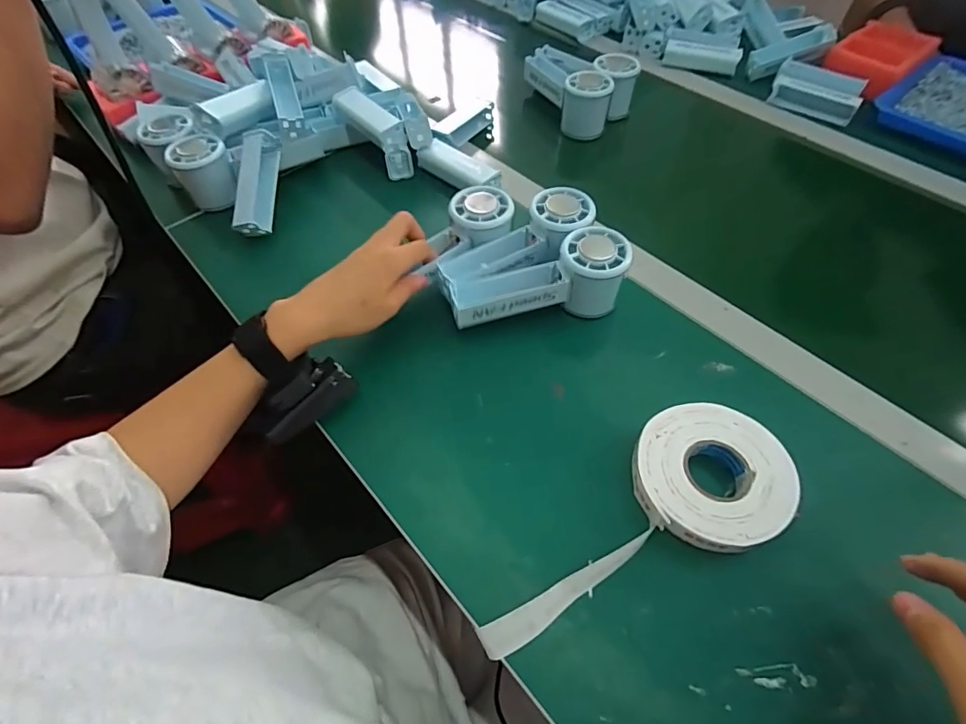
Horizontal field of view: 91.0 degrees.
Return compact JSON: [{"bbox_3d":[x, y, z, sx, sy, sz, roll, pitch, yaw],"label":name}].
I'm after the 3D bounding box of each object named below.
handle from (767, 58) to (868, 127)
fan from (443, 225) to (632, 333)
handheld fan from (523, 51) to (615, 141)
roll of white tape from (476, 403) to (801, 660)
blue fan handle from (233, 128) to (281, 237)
[{"bbox_3d":[0.432,-0.351,0.615,0.105,0.021,0.080,30,79,18],"label":"handle"},{"bbox_3d":[0.046,-0.072,0.404,0.147,0.058,0.053,-6,56,-8],"label":"fan"},{"bbox_3d":[0.105,-0.351,0.605,0.059,0.062,0.158,-14,57,-13],"label":"handheld fan"},{"bbox_3d":[0.096,0.094,0.309,0.227,0.021,0.096,-17,61,-12],"label":"roll of white tape"},{"bbox_3d":[-0.228,-0.183,0.481,0.034,0.020,0.104,2,81,-1],"label":"blue fan handle"}]

